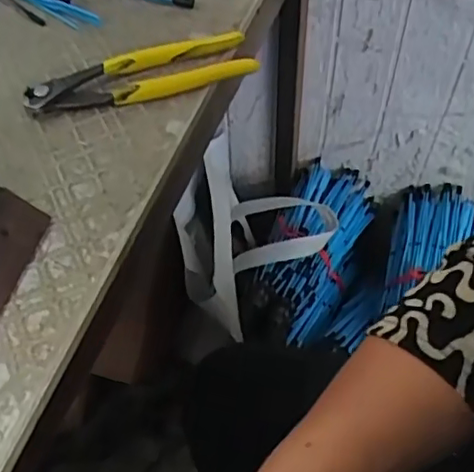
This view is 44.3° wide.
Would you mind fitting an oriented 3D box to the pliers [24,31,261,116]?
[{"bbox_3d":[-0.069,-0.117,0.424,0.163,0.018,0.043,-14,53,-8],"label":"pliers"}]

